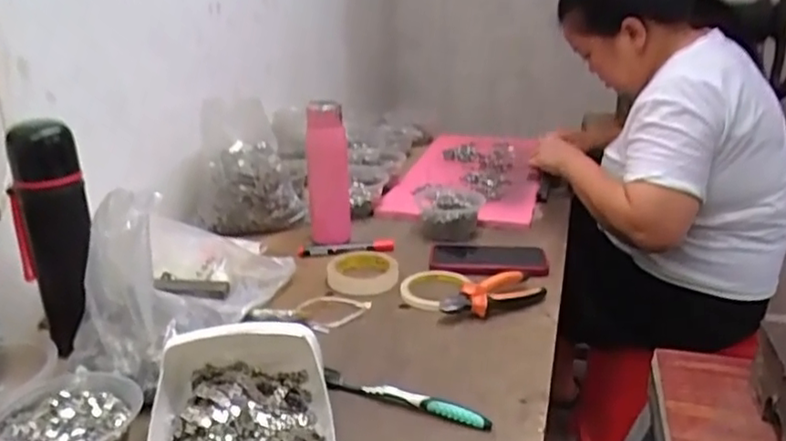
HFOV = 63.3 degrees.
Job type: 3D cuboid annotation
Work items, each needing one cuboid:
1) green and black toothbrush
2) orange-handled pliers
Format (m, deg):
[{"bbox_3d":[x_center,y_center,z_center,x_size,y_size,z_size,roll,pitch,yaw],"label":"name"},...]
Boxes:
[{"bbox_3d":[0.009,0.173,0.621,0.175,0.016,0.017,10,23,24],"label":"green and black toothbrush"},{"bbox_3d":[0.124,0.093,0.806,0.144,0.031,0.052,-13,24,-29],"label":"orange-handled pliers"}]

